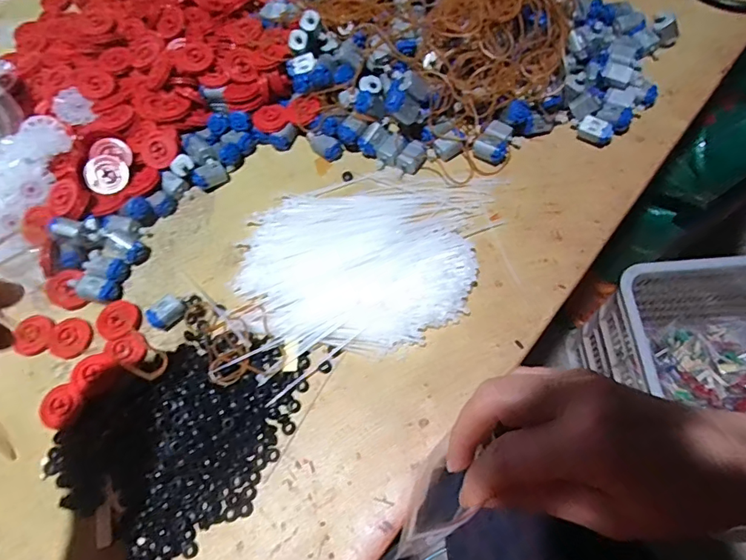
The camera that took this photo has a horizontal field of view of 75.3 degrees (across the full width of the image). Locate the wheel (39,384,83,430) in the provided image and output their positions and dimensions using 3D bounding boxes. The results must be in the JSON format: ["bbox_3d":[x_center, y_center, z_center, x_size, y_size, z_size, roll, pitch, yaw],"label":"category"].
[{"bbox_3d":[-0.225,0.091,0.350,0.026,0.010,0.029,8,66,6],"label":"wheel"}]

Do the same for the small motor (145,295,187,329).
[{"bbox_3d":[-0.160,0.025,0.375,0.017,0.015,0.026,37,72,18],"label":"small motor"}]

